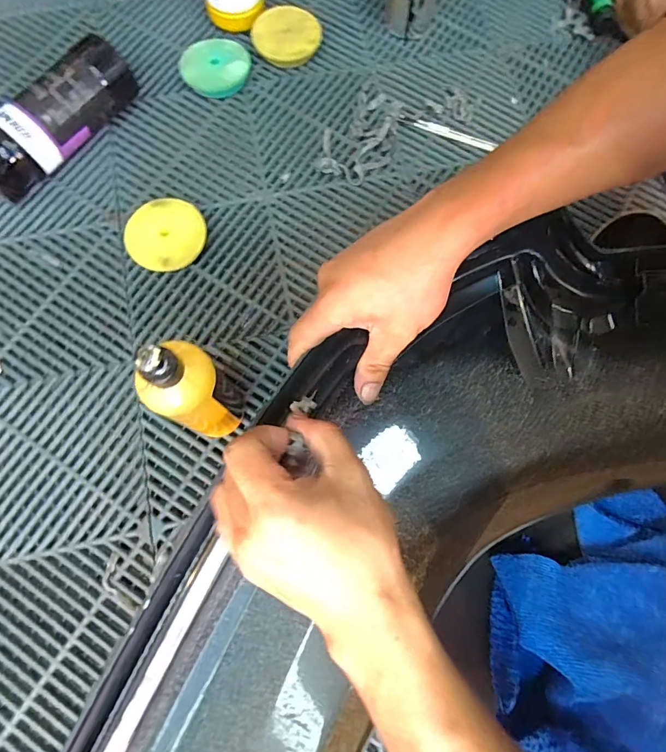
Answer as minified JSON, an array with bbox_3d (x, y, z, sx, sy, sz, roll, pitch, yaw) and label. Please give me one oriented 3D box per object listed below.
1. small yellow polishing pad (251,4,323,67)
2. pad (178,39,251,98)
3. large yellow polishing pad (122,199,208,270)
[{"bbox_3d":[-0.069,-0.503,0.646,0.099,0.029,0.089,-3,76,-2],"label":"small yellow polishing pad"},{"bbox_3d":[-0.167,-0.442,0.628,0.094,0.031,0.093,-4,76,-3],"label":"pad"},{"bbox_3d":[-0.211,-0.176,0.558,0.102,0.029,0.095,-14,76,-5],"label":"large yellow polishing pad"}]

